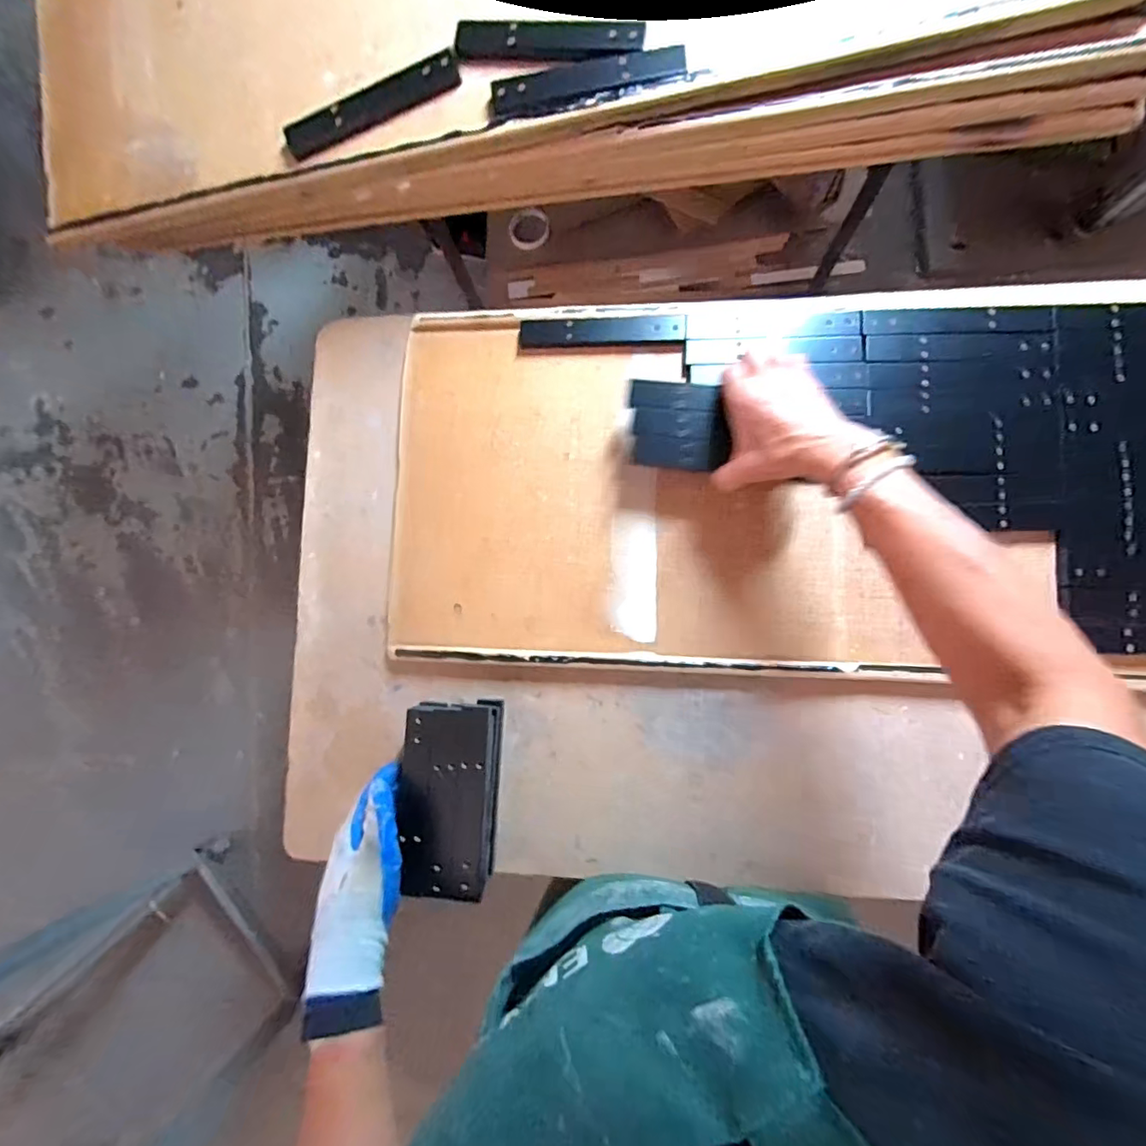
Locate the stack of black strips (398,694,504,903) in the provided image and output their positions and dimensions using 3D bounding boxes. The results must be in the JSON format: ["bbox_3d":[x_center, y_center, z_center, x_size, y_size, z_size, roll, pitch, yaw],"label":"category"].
[{"bbox_3d":[-0.129,0.236,0.566,0.090,0.054,0.189,1,86,6],"label":"stack of black strips"}]

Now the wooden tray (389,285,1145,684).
[{"bbox_3d":[0.322,-0.096,0.547,1.042,0.023,0.397,1,86,6],"label":"wooden tray"}]

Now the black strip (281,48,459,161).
[{"bbox_3d":[-0.197,-0.457,0.519,0.178,0.010,0.033,-22,85,4],"label":"black strip"}]

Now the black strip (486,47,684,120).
[{"bbox_3d":[0.013,-0.462,0.495,0.180,0.008,0.039,-11,86,5],"label":"black strip"}]

